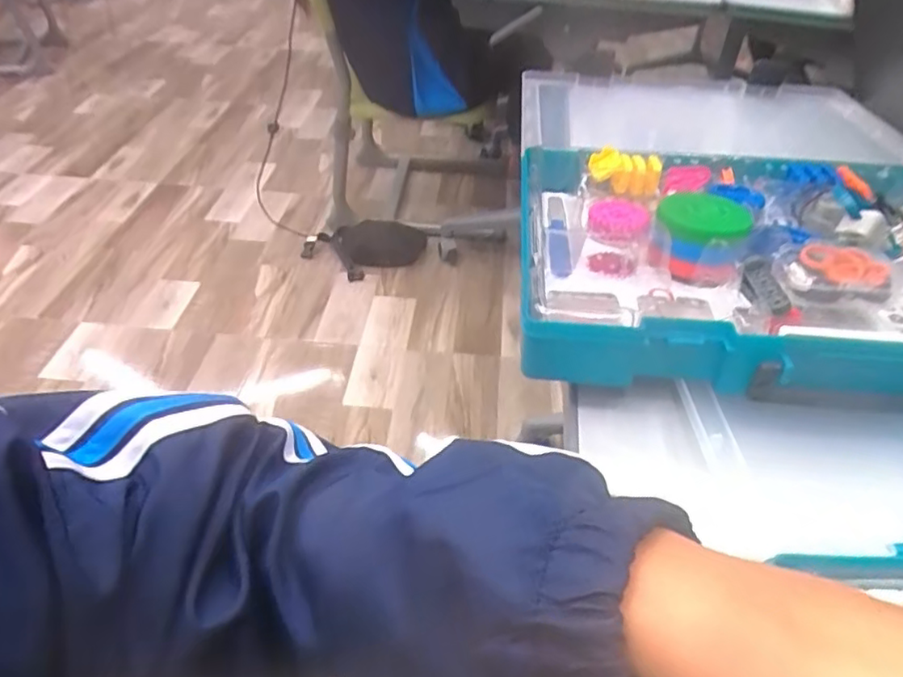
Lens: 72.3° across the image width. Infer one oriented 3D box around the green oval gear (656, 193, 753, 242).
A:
[{"bbox_3d":[0.172,-0.082,0.420,0.058,0.014,0.068,24,47,22],"label":"green oval gear"}]

